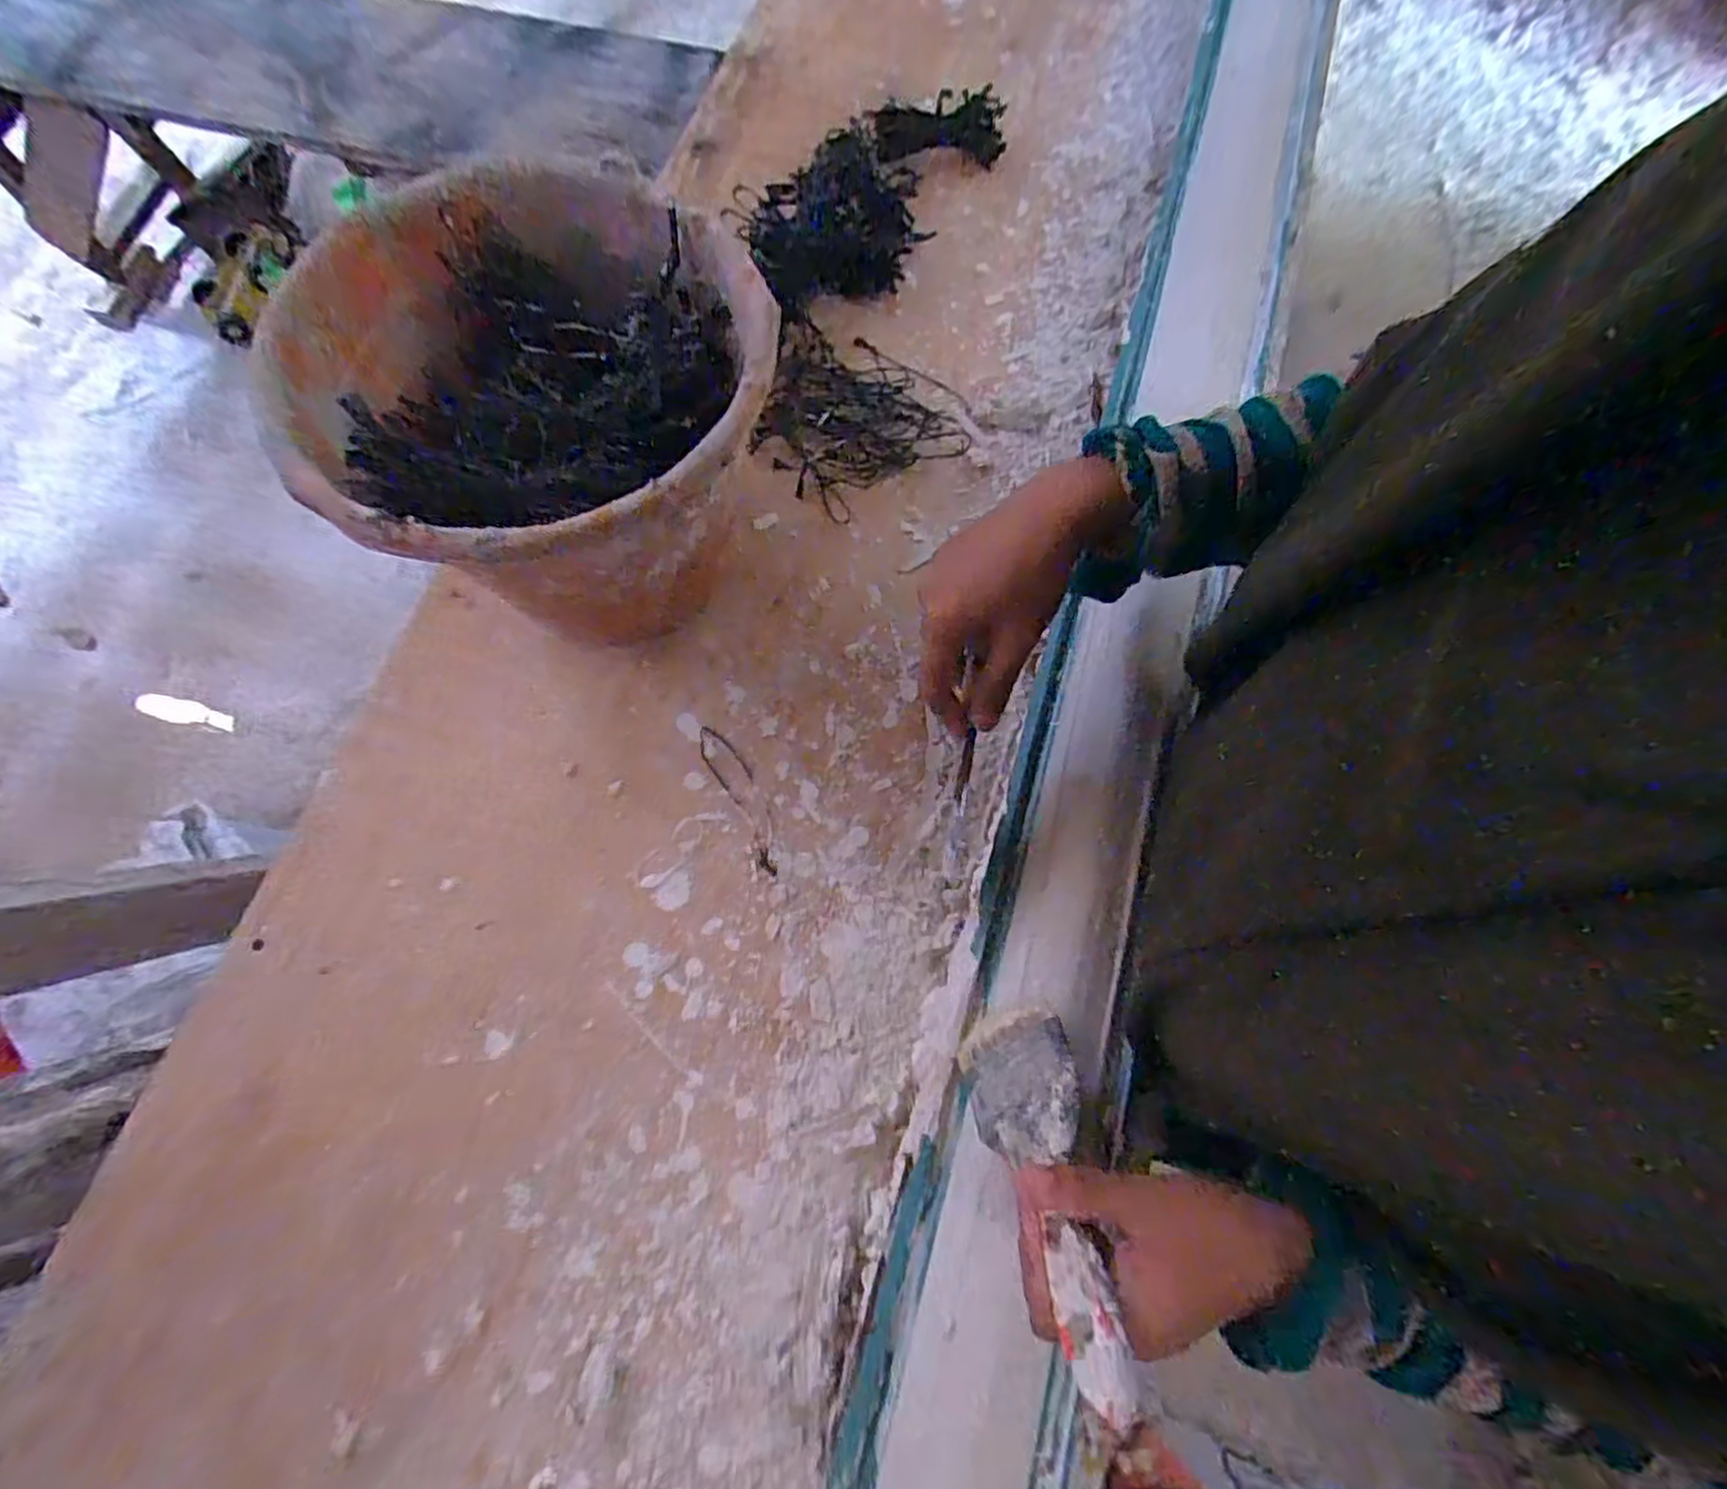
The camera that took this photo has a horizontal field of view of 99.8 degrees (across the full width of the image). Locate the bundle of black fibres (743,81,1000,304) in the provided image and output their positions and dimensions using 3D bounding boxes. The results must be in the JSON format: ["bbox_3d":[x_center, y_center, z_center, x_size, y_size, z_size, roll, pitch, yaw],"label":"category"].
[{"bbox_3d":[0.013,-0.517,0.671,0.136,0.040,0.300,29,74,10],"label":"bundle of black fibres"}]

